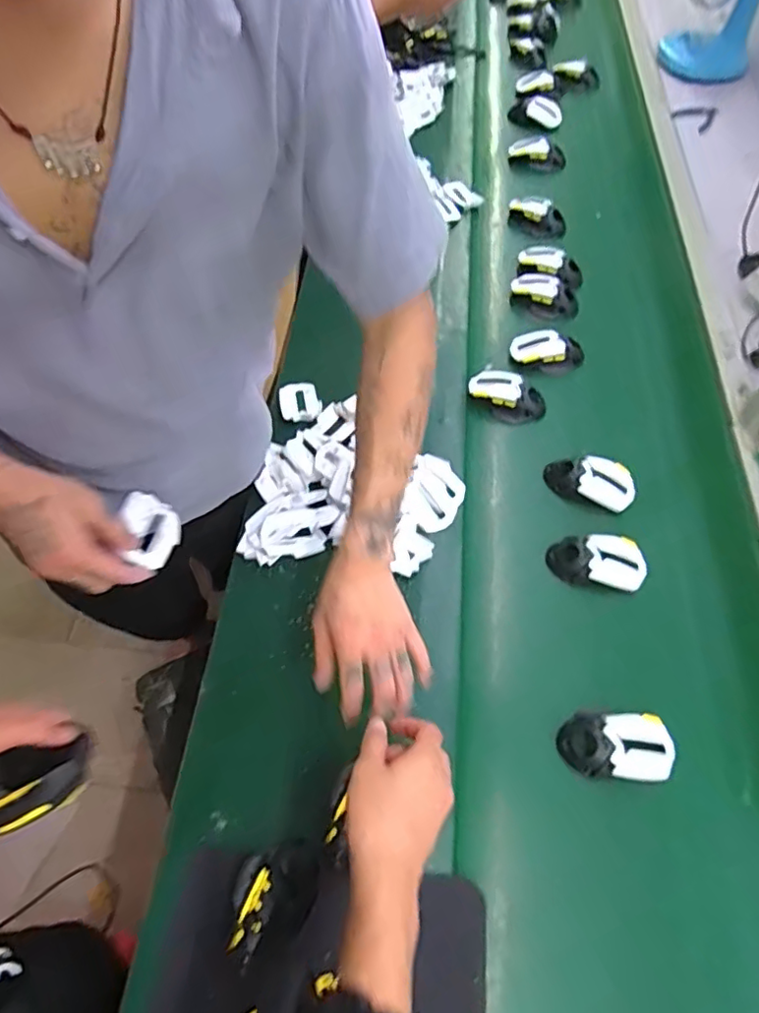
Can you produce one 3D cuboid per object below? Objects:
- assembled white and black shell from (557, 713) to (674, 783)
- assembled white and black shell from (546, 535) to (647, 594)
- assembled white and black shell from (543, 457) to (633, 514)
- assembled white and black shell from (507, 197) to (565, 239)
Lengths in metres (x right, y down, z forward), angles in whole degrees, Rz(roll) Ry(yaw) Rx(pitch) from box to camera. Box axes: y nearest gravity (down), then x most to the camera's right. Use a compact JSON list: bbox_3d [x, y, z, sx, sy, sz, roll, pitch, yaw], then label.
[{"bbox_3d":[0.262,0.263,0.647,0.122,0.040,0.071,2,59,0],"label":"assembled white and black shell"},{"bbox_3d":[0.282,0.072,0.764,0.125,0.040,0.067,10,59,5],"label":"assembled white and black shell"},{"bbox_3d":[0.295,-0.039,0.828,0.117,0.032,0.070,22,61,12],"label":"assembled white and black shell"},{"bbox_3d":[0.311,-0.568,1.169,0.129,0.048,0.073,19,60,10],"label":"assembled white and black shell"}]

